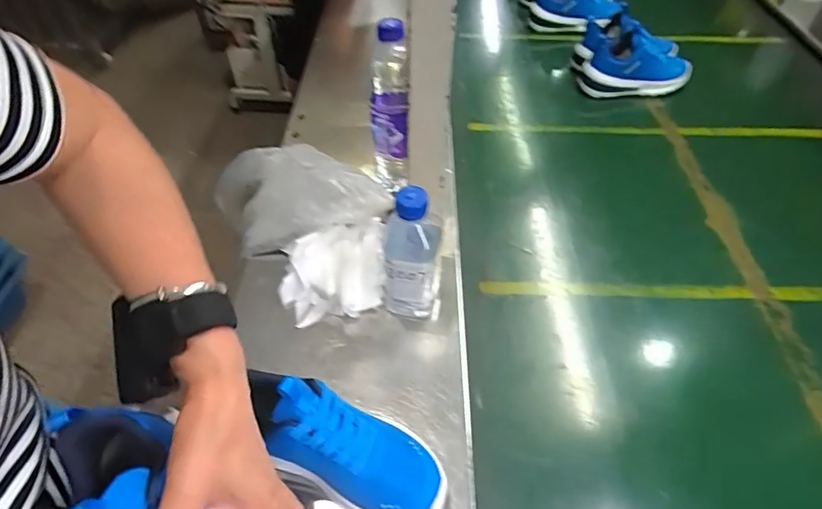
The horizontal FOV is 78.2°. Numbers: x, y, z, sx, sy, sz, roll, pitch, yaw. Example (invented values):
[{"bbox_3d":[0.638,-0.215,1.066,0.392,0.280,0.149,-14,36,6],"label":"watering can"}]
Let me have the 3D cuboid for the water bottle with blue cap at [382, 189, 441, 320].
[{"bbox_3d":[0.000,-0.002,0.534,0.061,0.163,0.066,3,47,1],"label":"water bottle with blue cap"}]

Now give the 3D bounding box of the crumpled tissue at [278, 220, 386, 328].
[{"bbox_3d":[-0.093,0.019,0.607,0.121,0.037,0.130,-3,49,-2],"label":"crumpled tissue"}]

